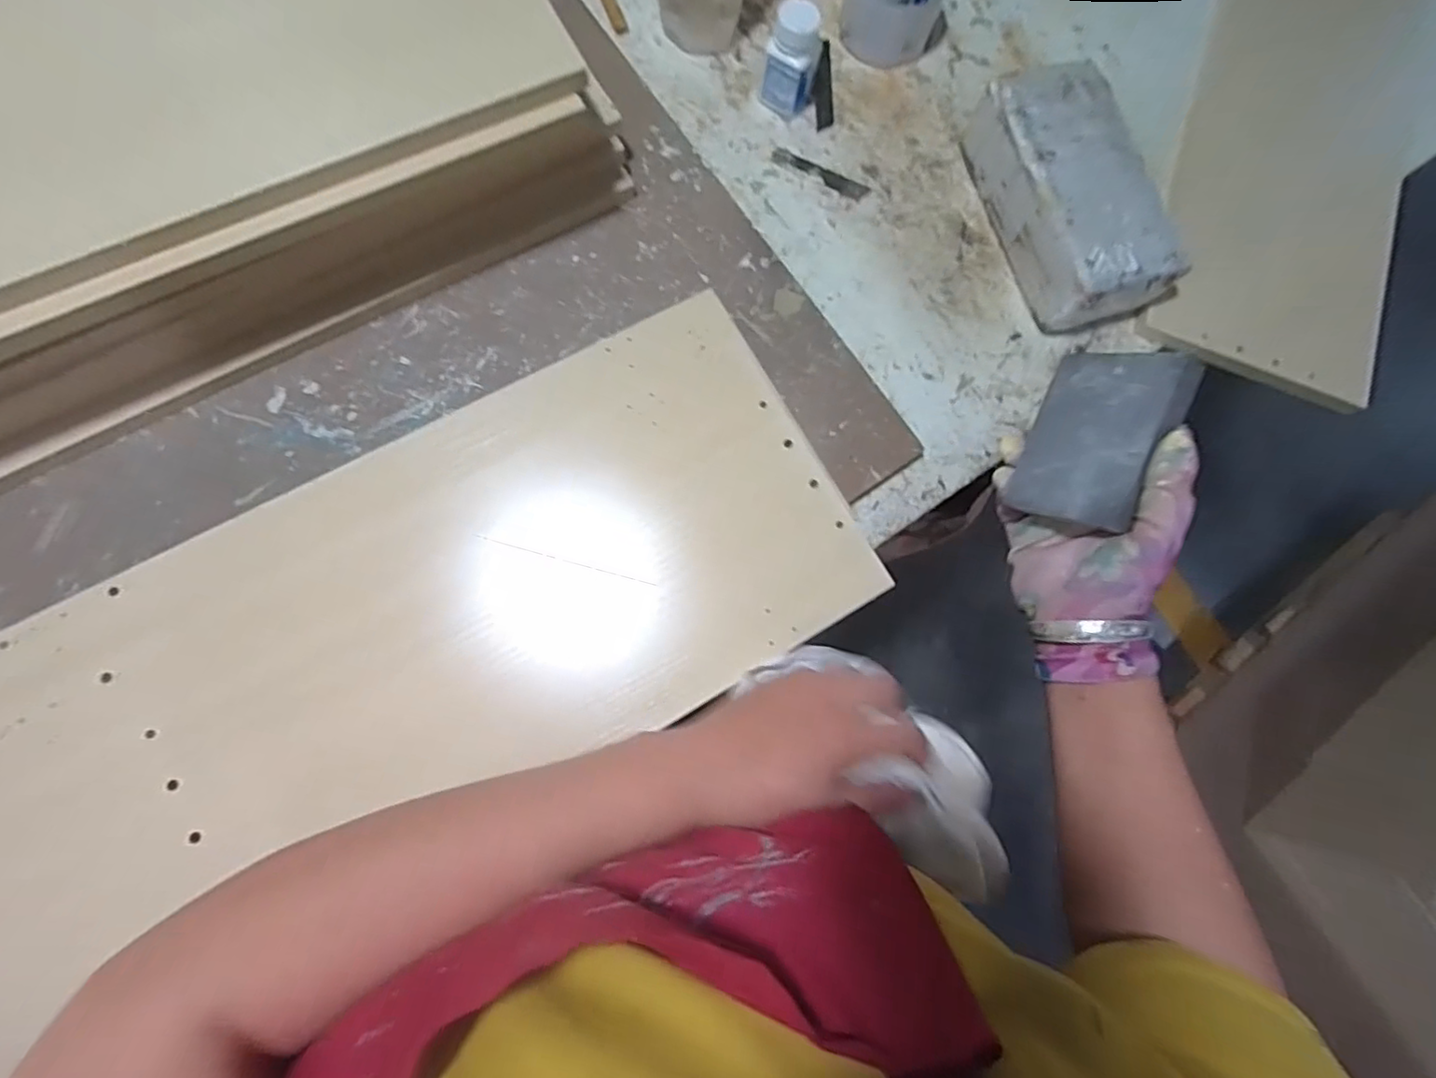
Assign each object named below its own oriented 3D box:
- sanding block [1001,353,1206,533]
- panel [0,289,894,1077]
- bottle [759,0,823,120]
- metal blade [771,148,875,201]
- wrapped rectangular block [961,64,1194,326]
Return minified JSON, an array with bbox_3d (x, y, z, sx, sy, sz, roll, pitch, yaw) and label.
[{"bbox_3d":[0.220,-0.059,0.353,0.017,0.070,0.099,18,96,-31],"label":"sanding block"},{"bbox_3d":[-0.286,0.116,0.347,0.778,0.021,0.243,-30,83,-8],"label":"panel"},{"bbox_3d":[0.061,-0.401,0.509,0.041,0.074,0.039,24,76,0],"label":"bottle"},{"bbox_3d":[0.090,-0.323,0.532,0.089,0.004,0.016,25,79,0],"label":"metal blade"},{"bbox_3d":[0.291,-0.283,0.506,0.102,0.072,0.206,-18,80,-10],"label":"wrapped rectangular block"}]

